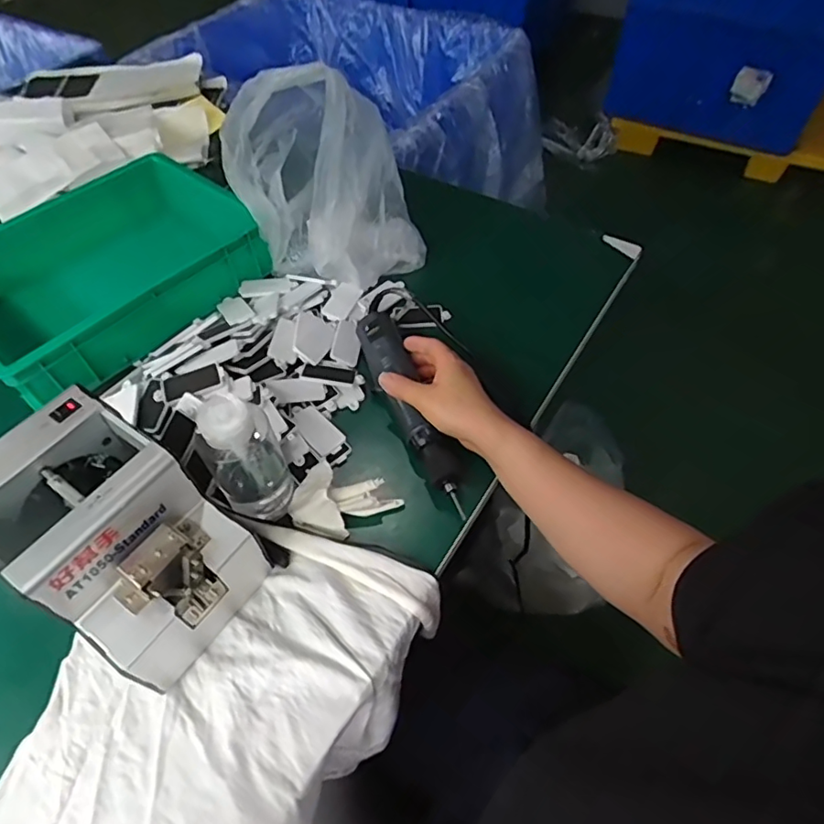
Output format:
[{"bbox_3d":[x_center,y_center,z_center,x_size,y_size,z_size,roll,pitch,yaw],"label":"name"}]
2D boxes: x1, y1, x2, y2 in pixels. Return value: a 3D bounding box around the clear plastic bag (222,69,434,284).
[{"bbox_3d":[-0.104,-0.276,0.670,0.210,0.219,0.171,-17,55,-11],"label":"clear plastic bag"}]

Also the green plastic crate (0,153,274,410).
[{"bbox_3d":[-0.382,-0.161,0.695,0.255,0.107,0.317,35,62,25],"label":"green plastic crate"}]

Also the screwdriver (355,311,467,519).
[{"bbox_3d":[-0.005,-0.011,0.569,0.041,0.029,0.256,-17,59,-10],"label":"screwdriver"}]

